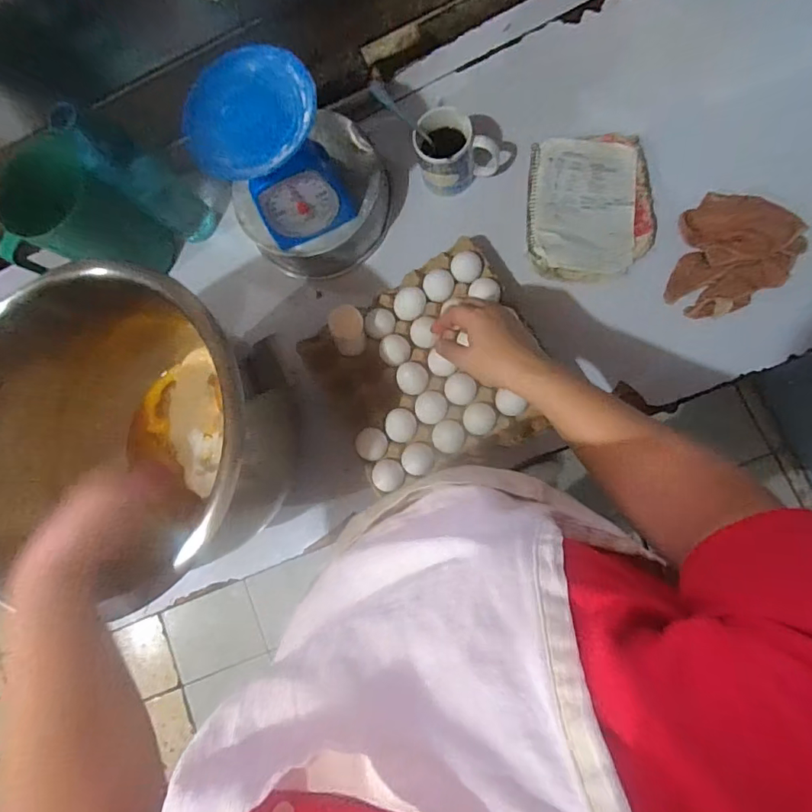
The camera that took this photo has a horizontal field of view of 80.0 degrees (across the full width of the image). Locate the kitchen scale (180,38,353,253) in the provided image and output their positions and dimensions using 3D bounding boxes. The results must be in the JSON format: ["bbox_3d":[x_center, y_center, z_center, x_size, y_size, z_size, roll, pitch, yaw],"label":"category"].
[{"bbox_3d":[-0.172,-0.327,0.633,0.154,0.159,0.162,-20,82,3],"label":"kitchen scale"}]

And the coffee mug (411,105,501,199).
[{"bbox_3d":[0.072,-0.369,0.706,0.112,0.093,0.076,-18,82,4],"label":"coffee mug"}]

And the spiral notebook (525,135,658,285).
[{"bbox_3d":[0.266,-0.288,0.696,0.176,0.025,0.210,-2,83,6],"label":"spiral notebook"}]

